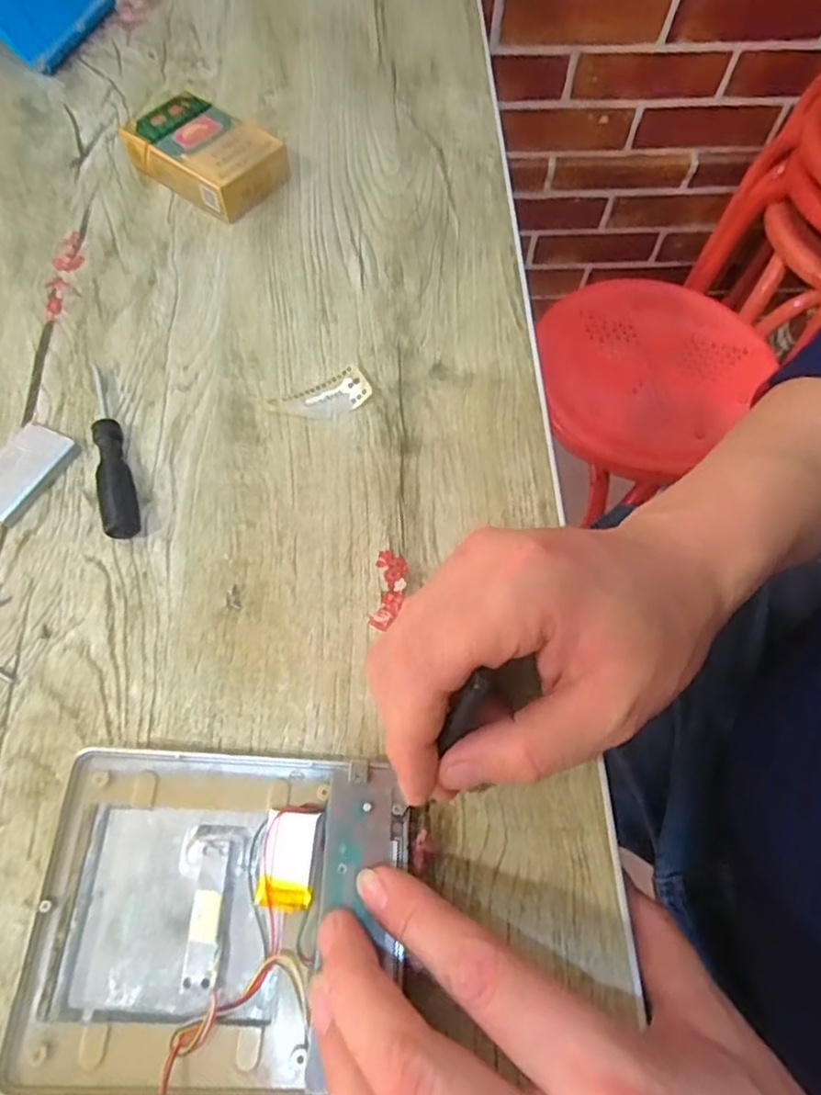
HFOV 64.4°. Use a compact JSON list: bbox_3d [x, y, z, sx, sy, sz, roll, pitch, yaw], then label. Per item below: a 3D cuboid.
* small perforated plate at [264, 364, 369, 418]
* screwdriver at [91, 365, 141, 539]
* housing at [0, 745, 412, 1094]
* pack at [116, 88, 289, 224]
[{"bbox_3d":[-0.045,-0.076,0.334,0.050,0.006,0.025,-30,68,-14],"label":"small perforated plate"},{"bbox_3d":[-0.147,-0.050,0.316,0.015,0.012,0.104,-19,66,-10],"label":"screwdriver"},{"bbox_3d":[-0.066,0.128,0.229,0.121,0.017,0.103,3,64,0],"label":"housing"},{"bbox_3d":[-0.126,-0.238,0.398,0.089,0.027,0.057,34,68,14],"label":"pack"}]

